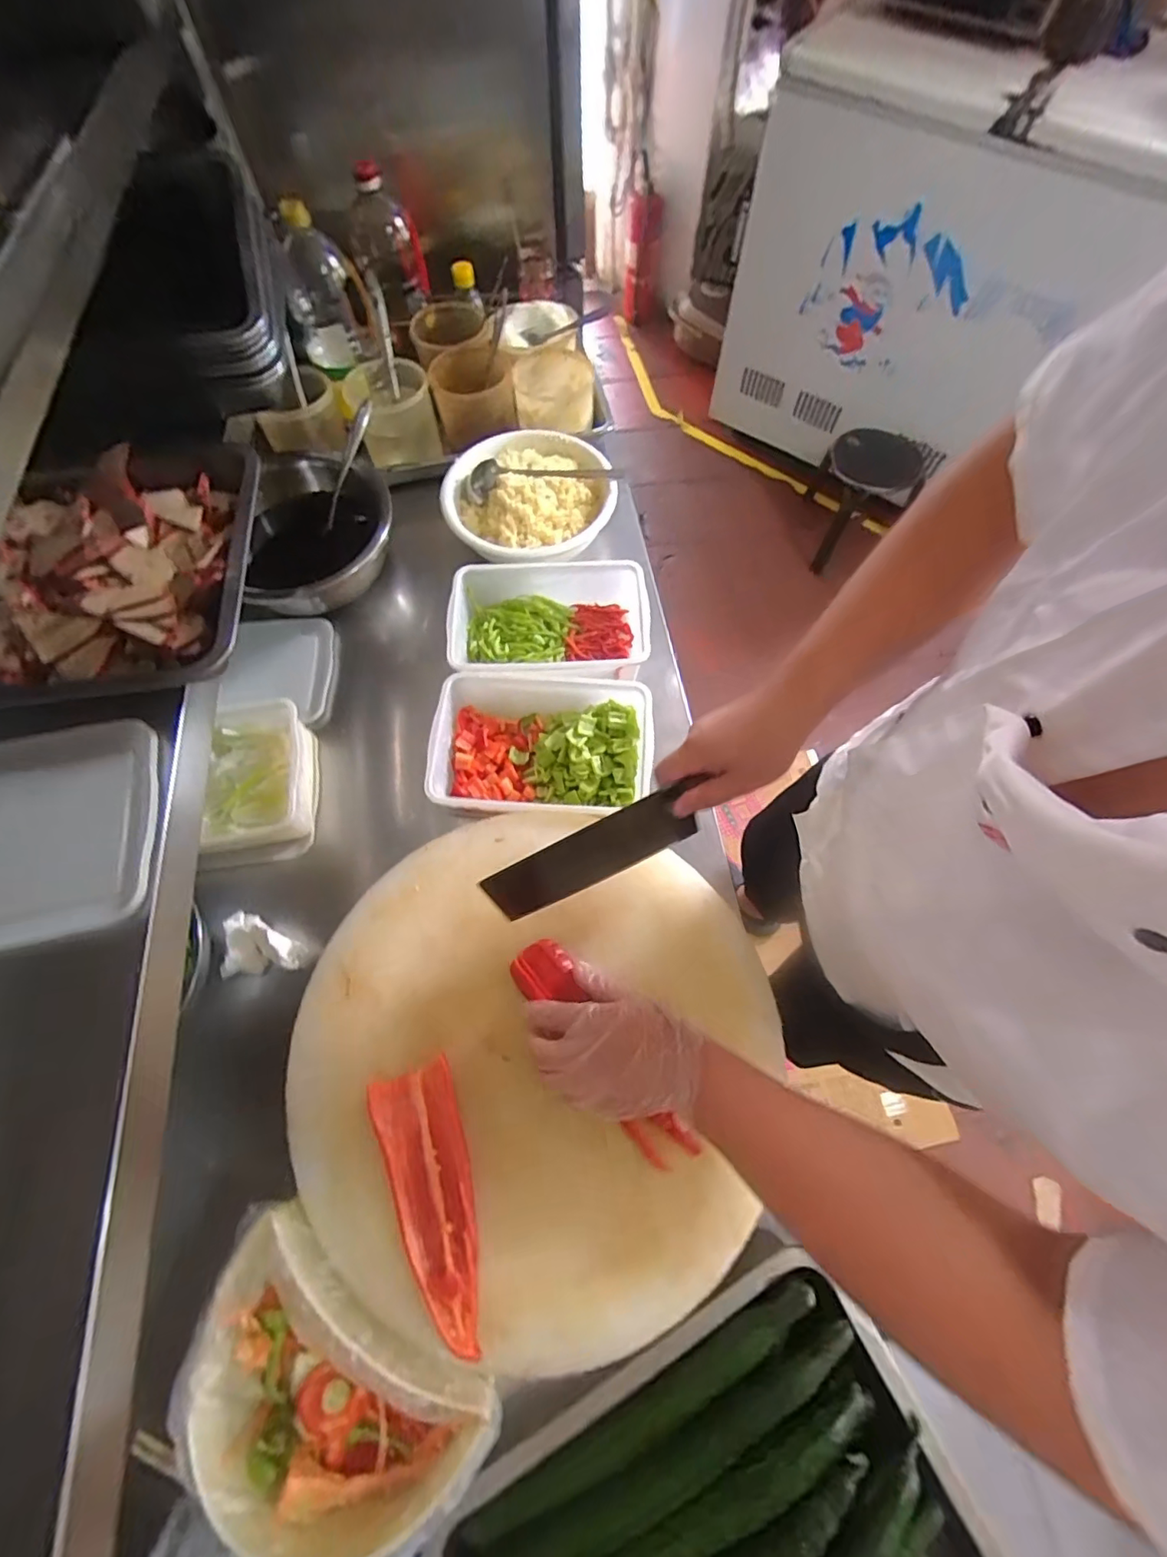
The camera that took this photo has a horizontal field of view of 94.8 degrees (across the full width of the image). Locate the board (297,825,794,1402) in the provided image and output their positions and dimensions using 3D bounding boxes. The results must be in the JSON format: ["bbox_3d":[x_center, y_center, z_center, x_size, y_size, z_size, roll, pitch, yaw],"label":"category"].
[{"bbox_3d":[-0.046,0.250,0.511,0.441,0.038,0.449,0,68,1],"label":"board"}]

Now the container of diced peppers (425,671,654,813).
[{"bbox_3d":[-0.048,-0.041,0.660,0.261,0.080,0.183,3,68,2],"label":"container of diced peppers"}]

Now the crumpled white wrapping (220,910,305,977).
[{"bbox_3d":[-0.363,0.182,0.606,0.095,0.037,0.069,-6,68,-1],"label":"crumpled white wrapping"}]

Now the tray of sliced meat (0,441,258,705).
[{"bbox_3d":[-0.437,-0.202,0.507,0.242,0.051,0.295,-9,68,-2],"label":"tray of sliced meat"}]

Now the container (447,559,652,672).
[{"bbox_3d":[-0.046,-0.207,0.739,0.263,0.080,0.180,-5,68,-1],"label":"container"}]

